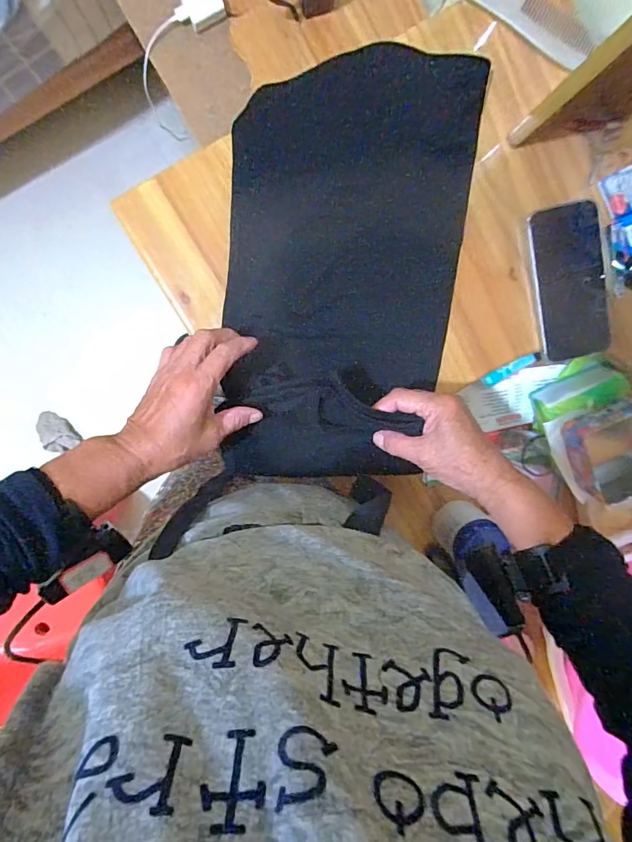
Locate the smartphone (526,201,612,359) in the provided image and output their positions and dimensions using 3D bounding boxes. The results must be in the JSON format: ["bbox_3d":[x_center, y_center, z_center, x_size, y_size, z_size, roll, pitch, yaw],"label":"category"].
[{"bbox_3d":[0.277,-0.149,0.498,0.078,0.013,0.162,-15,100,-2],"label":"smartphone"}]

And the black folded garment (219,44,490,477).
[{"bbox_3d":[0.031,-0.155,0.473,0.239,0.050,0.426,4,98,-5],"label":"black folded garment"}]

